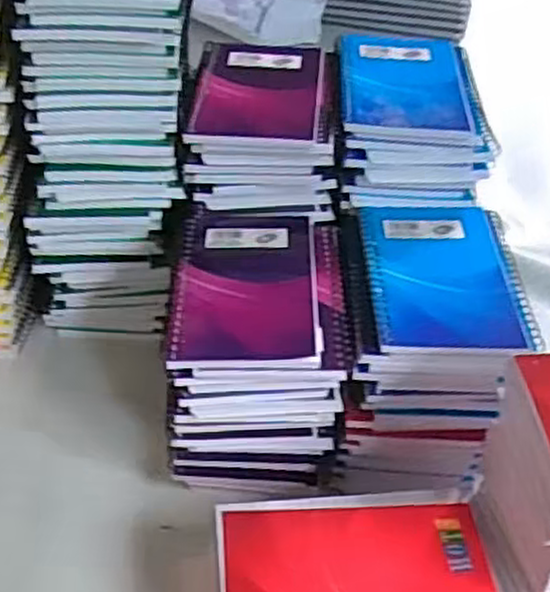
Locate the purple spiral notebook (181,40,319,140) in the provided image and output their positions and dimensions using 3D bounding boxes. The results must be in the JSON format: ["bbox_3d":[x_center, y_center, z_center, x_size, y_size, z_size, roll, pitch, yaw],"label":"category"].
[{"bbox_3d":[-0.011,-0.138,0.515,0.082,0.011,0.117,3,41,1],"label":"purple spiral notebook"}]

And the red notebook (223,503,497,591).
[{"bbox_3d":[0.040,0.136,0.373,0.127,0.005,0.078,-2,41,-4],"label":"red notebook"}]

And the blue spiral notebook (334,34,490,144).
[{"bbox_3d":[0.091,-0.144,0.525,0.092,0.013,0.128,2,41,0],"label":"blue spiral notebook"}]

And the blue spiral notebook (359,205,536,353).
[{"bbox_3d":[0.098,-0.014,0.459,0.083,0.007,0.130,0,41,-2],"label":"blue spiral notebook"}]

